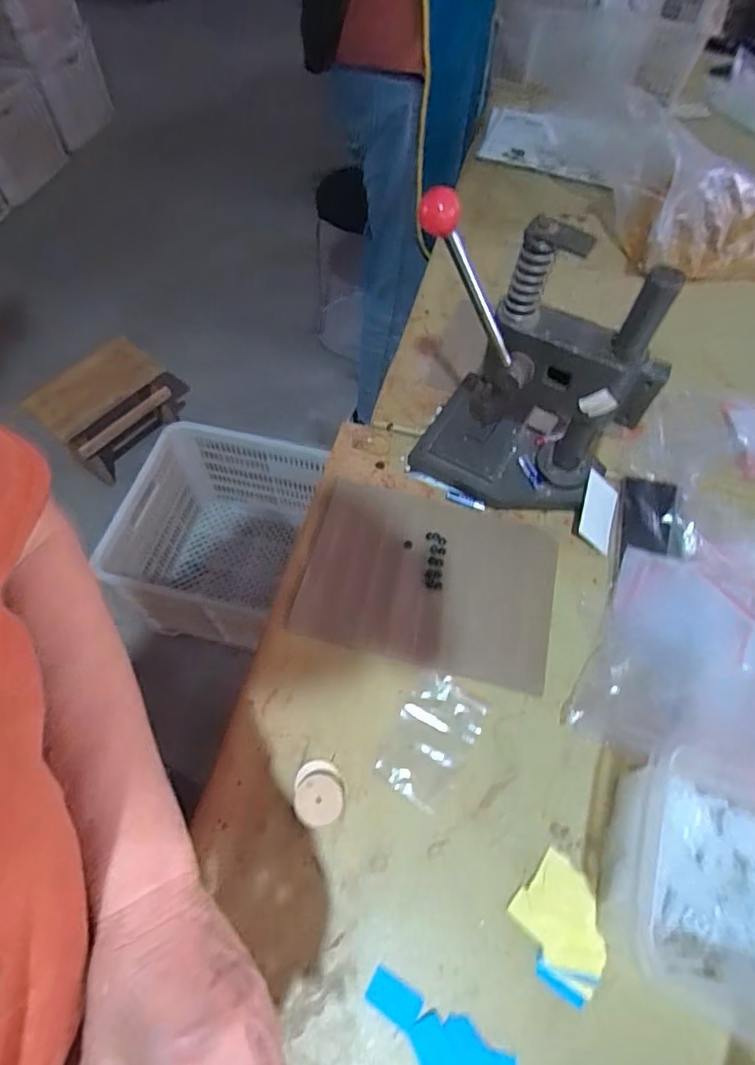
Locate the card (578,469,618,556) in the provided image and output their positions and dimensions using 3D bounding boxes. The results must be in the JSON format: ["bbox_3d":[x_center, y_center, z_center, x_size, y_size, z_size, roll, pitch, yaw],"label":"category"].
[{"bbox_3d":[0.266,-0.024,0.650,0.048,0.006,0.089,28,65,-17],"label":"card"}]

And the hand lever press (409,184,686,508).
[{"bbox_3d":[0.167,-0.177,0.580,0.236,0.302,0.166,20,62,10],"label":"hand lever press"}]

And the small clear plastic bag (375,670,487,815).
[{"bbox_3d":[0.055,0.202,0.535,0.076,0.004,0.118,27,63,13],"label":"small clear plastic bag"}]

